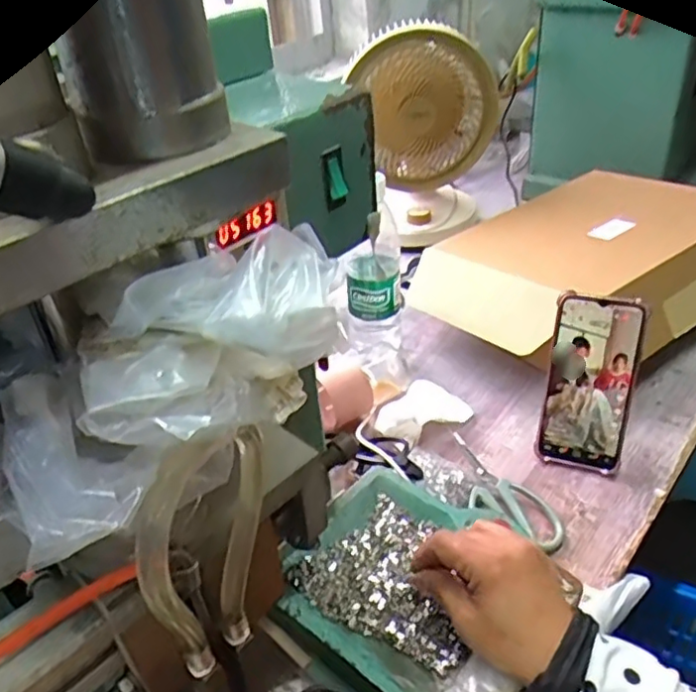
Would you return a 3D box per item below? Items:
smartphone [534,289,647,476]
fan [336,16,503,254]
[{"bbox_3d":[0.231,0.036,0.606,0.080,0.169,0.017,9,11,20],"label":"smartphone"},{"bbox_3d":[0.109,-0.314,0.979,0.213,0.307,0.157,-10,36,-6],"label":"fan"}]

